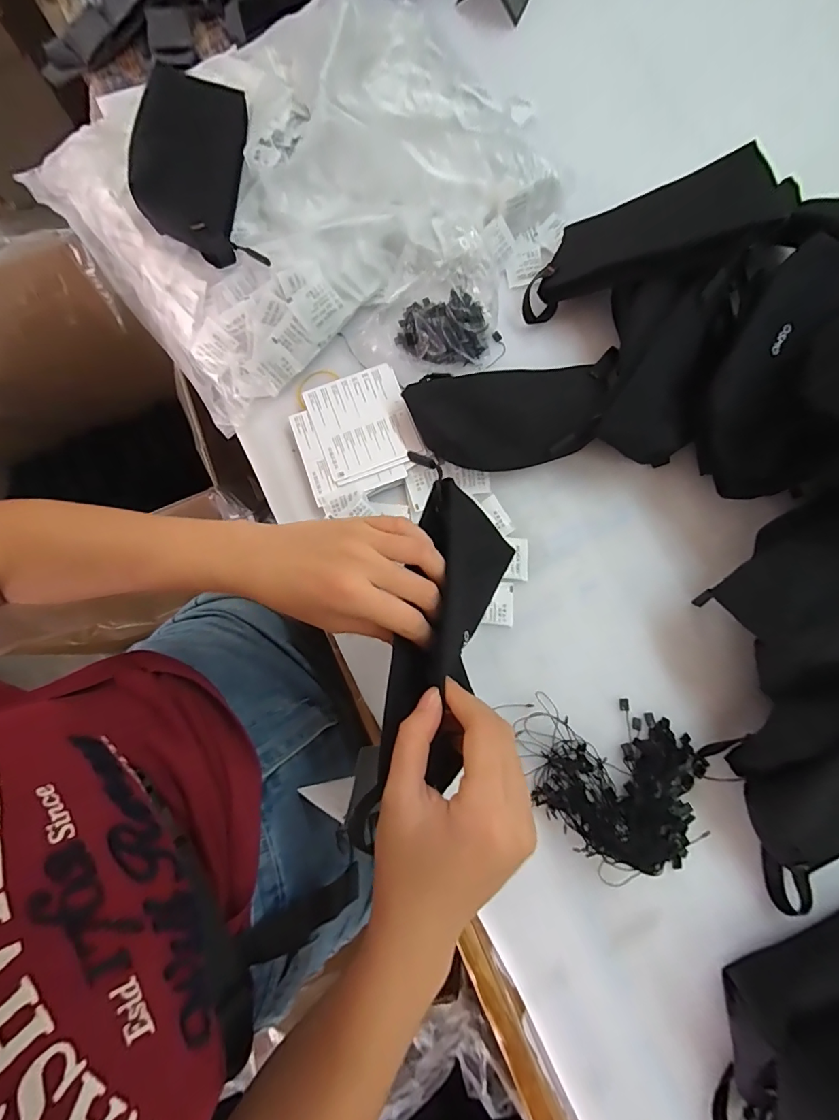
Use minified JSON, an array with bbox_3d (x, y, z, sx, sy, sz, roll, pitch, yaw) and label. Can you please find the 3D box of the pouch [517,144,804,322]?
[{"bbox_3d":[0.202,-0.297,0.420,0.210,0.026,0.094,-4,76,33],"label":"pouch"}]

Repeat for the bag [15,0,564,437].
[{"bbox_3d":[-0.102,-0.398,0.463,0.467,0.065,0.399,-38,81,-9],"label":"bag"}]

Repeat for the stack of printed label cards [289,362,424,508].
[{"bbox_3d":[-0.062,-0.124,0.445,0.112,0.010,0.117,-20,79,-6],"label":"stack of printed label cards"}]

